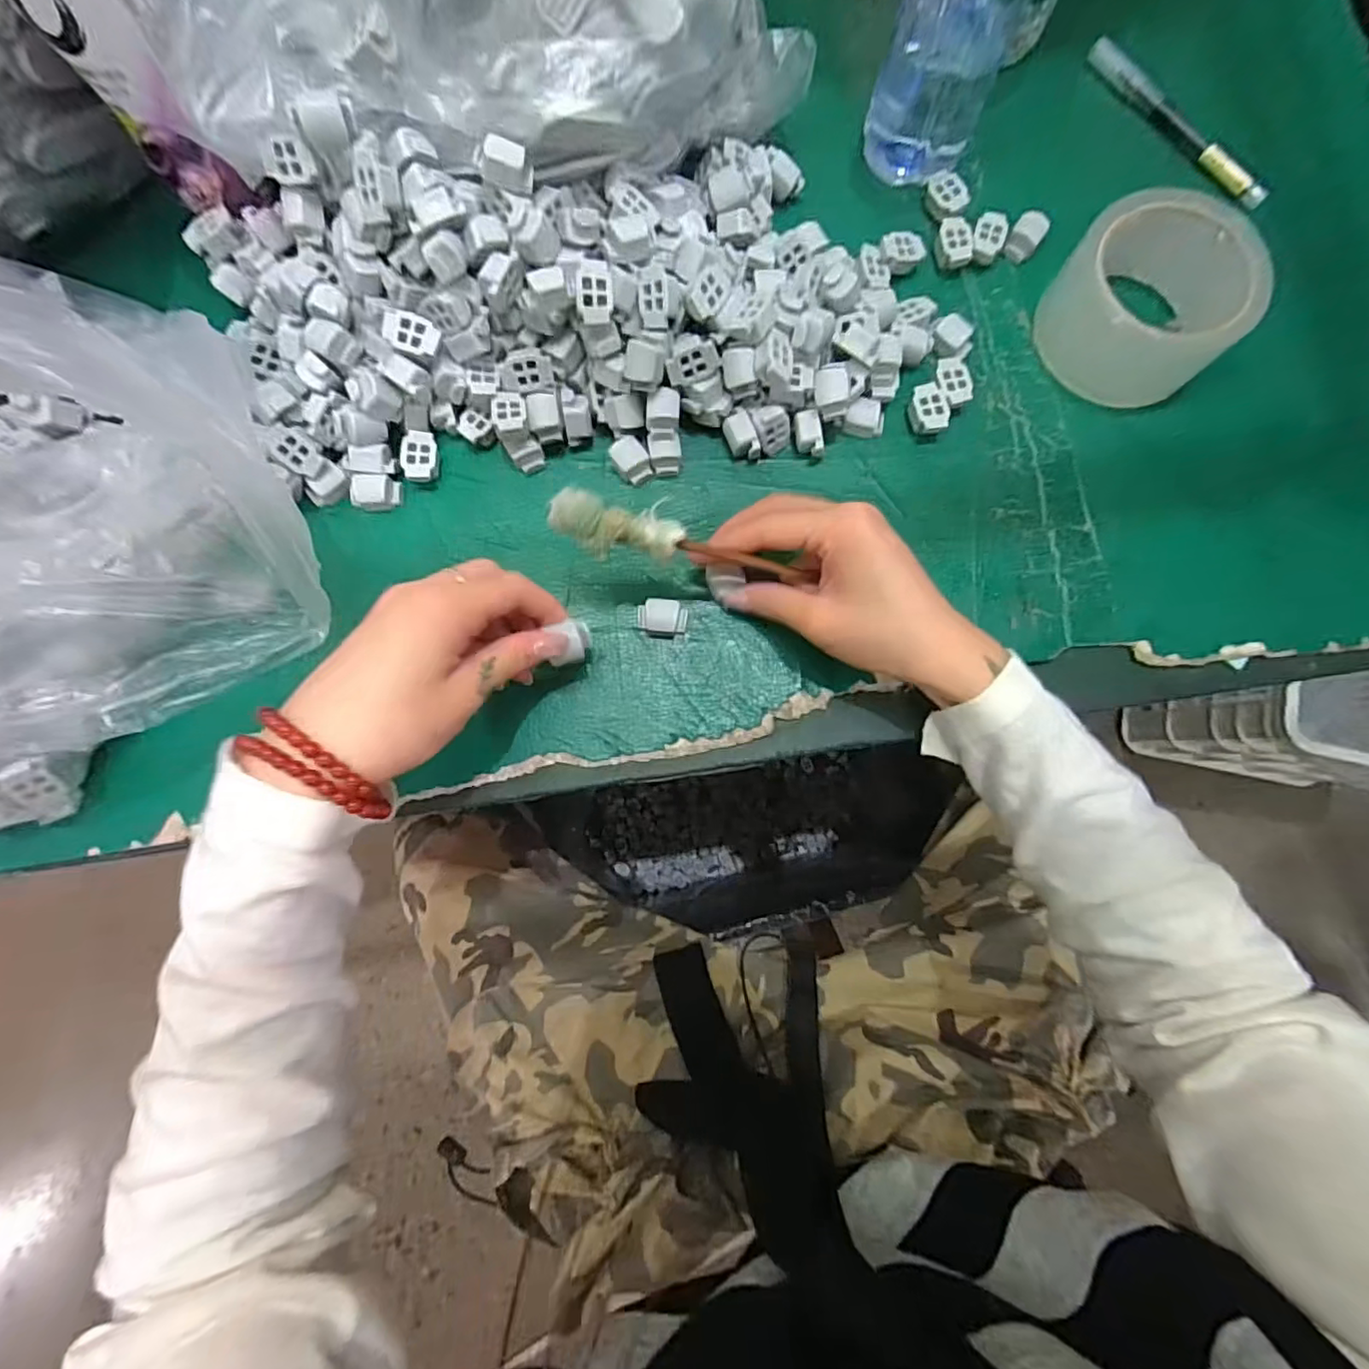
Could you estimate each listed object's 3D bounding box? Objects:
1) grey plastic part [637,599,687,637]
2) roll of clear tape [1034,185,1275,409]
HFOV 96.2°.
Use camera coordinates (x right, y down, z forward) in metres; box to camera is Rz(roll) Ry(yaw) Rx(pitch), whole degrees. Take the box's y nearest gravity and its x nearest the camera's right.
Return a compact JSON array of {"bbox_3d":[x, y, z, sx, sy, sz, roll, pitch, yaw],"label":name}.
[{"bbox_3d":[-0.012,-0.035,0.330,0.026,0.012,0.019,1,82,-1],"label":"grey plastic part"},{"bbox_3d":[0.259,-0.217,0.338,0.095,0.056,0.097,0,82,-1],"label":"roll of clear tape"}]

